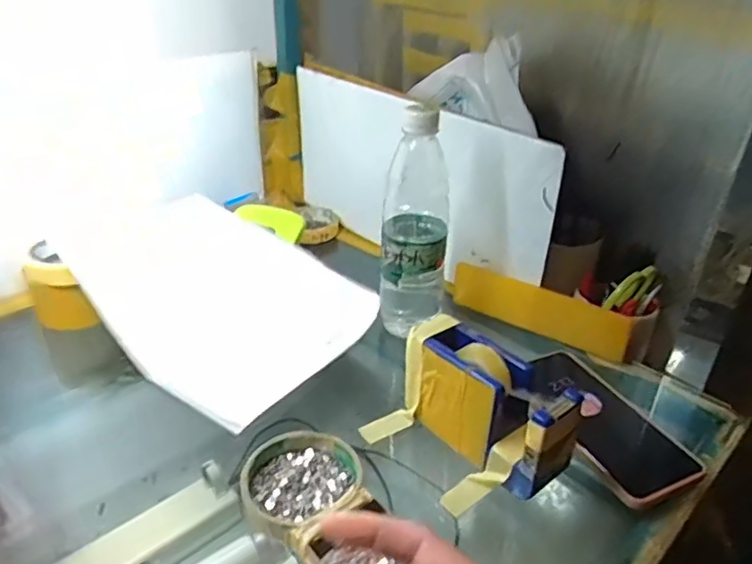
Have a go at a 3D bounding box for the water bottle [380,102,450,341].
[{"bbox_3d":[0.038,-0.057,0.548,0.062,0.213,0.066,3,30,5],"label":"water bottle"}]

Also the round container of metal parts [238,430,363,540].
[{"bbox_3d":[-0.052,0.141,0.404,0.081,0.017,0.077,-13,32,-23],"label":"round container of metal parts"}]

